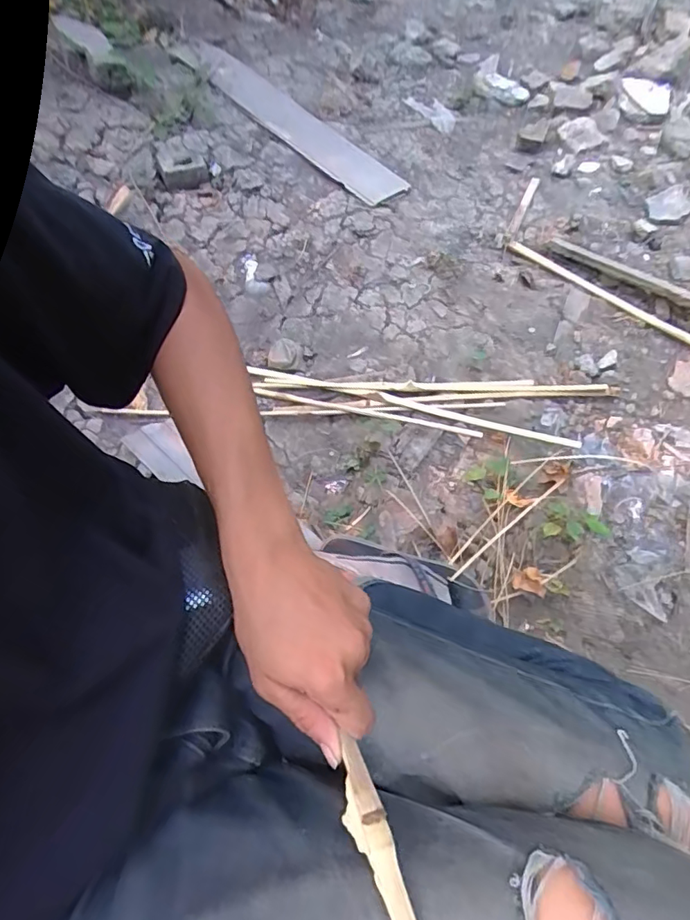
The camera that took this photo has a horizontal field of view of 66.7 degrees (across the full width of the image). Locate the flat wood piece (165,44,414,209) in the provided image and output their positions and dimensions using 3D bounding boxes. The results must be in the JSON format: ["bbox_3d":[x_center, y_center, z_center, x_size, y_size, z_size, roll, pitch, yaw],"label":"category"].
[{"bbox_3d":[-0.159,-0.848,1.283,0.119,0.024,0.797,-40,71,-16],"label":"flat wood piece"}]

